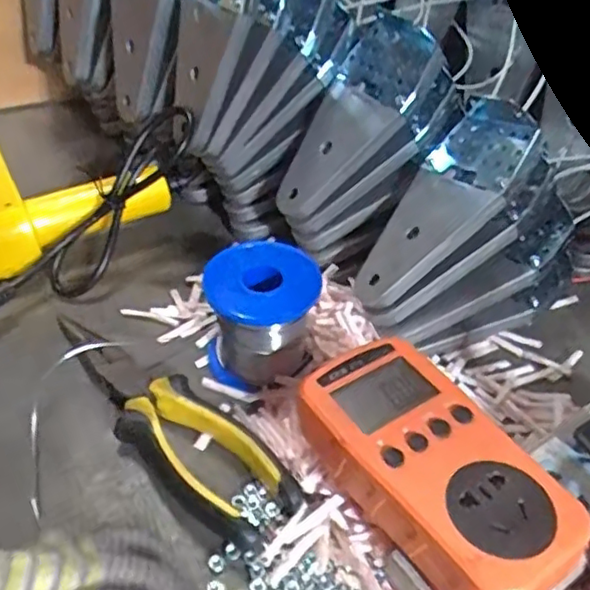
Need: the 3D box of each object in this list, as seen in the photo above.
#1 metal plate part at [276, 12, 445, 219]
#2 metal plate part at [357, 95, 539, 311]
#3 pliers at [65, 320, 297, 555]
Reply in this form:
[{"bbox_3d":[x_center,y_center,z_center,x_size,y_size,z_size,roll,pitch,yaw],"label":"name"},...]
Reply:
[{"bbox_3d":[0.035,-0.109,0.387,0.065,0.017,0.135,42,102,33],"label":"metal plate part"},{"bbox_3d":[0.085,-0.053,0.364,0.138,0.011,0.064,-48,39,3],"label":"metal plate part"},{"bbox_3d":[-0.064,0.065,0.319,0.152,0.024,0.043,32,49,28],"label":"pliers"}]

